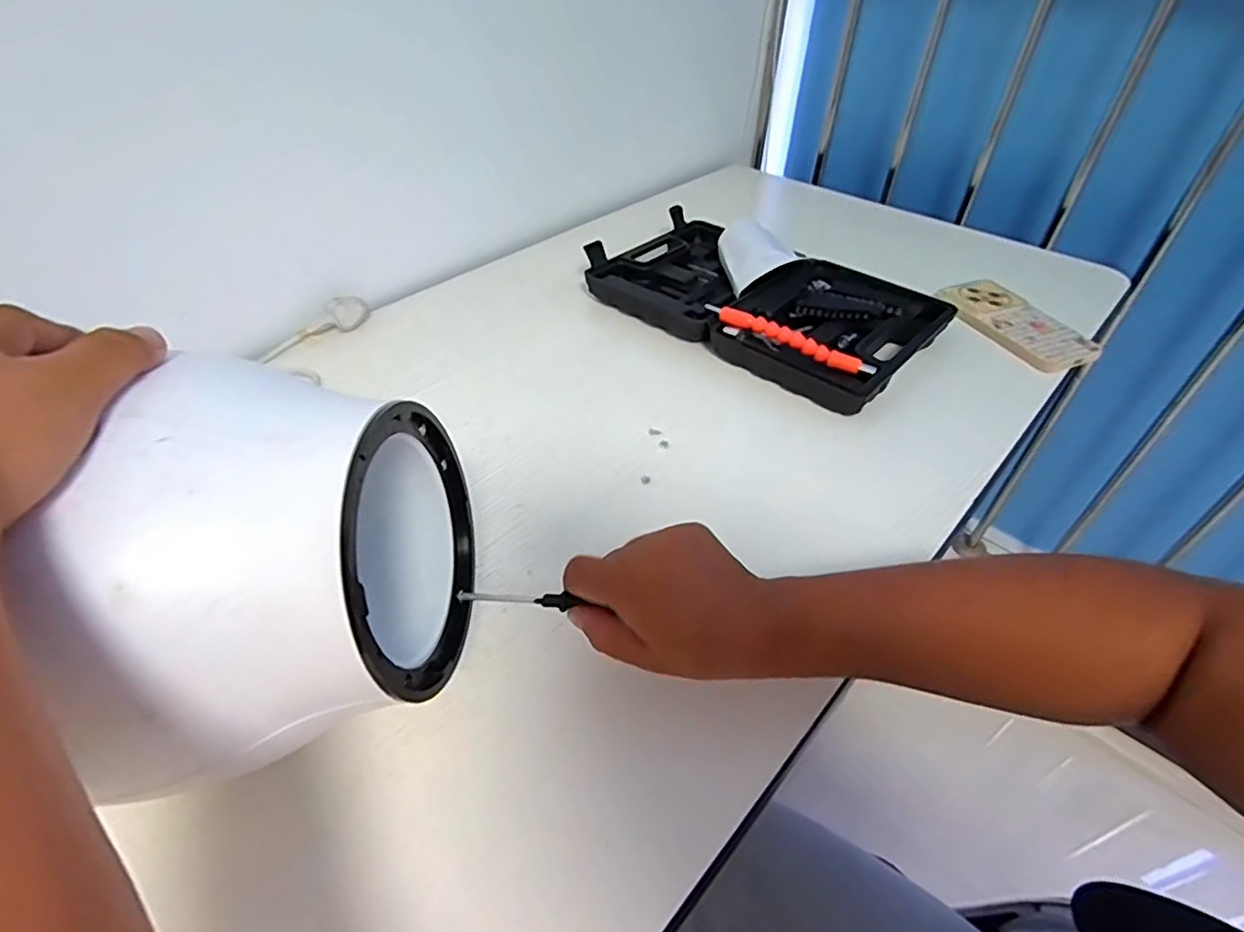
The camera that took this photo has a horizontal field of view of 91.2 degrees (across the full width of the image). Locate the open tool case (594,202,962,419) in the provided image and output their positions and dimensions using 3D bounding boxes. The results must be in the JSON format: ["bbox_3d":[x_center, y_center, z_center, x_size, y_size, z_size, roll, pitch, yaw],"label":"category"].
[{"bbox_3d":[0.142,-0.191,0.651,0.355,0.040,0.219,32,51,28],"label":"open tool case"}]

